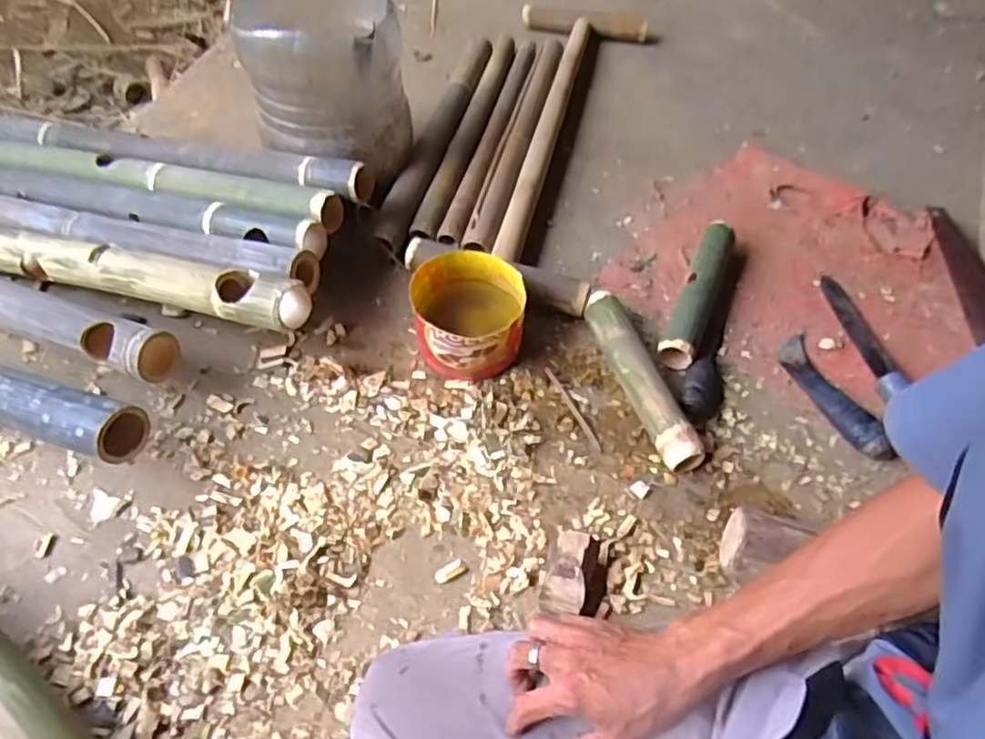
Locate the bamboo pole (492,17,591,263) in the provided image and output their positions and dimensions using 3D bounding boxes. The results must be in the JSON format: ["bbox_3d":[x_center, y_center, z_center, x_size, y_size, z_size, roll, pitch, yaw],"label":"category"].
[{"bbox_3d":[0.107,-0.448,1.211,0.049,0.045,0.736,13,54,7],"label":"bamboo pole"}]

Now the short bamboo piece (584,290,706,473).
[{"bbox_3d":[0.191,0.008,0.879,0.057,0.054,0.270,-12,55,-12],"label":"short bamboo piece"}]

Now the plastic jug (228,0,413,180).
[{"bbox_3d":[-0.258,-0.470,1.046,0.230,0.195,0.249,-5,54,-6],"label":"plastic jug"}]

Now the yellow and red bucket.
[{"bbox_3d":[-0.033,-0.075,0.912,0.148,0.089,0.152,1,53,-2],"label":"yellow and red bucket"}]

